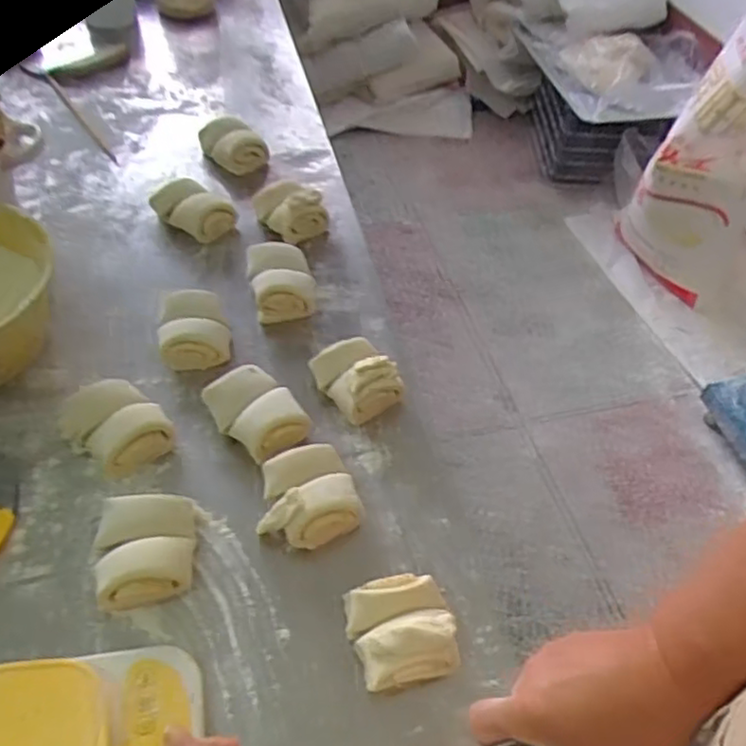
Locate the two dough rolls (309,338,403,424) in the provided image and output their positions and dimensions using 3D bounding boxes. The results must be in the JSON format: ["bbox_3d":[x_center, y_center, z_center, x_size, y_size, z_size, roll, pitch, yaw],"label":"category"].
[{"bbox_3d":[-0.015,0.003,0.643,0.066,0.045,0.078,-23,55,-23],"label":"two dough rolls"}]

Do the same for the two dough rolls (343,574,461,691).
[{"bbox_3d":[0.021,0.177,0.489,0.068,0.046,0.069,-12,52,-15],"label":"two dough rolls"}]

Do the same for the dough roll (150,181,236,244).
[{"bbox_3d":[-0.203,-0.184,0.783,0.096,0.034,0.051,28,53,17],"label":"dough roll"}]

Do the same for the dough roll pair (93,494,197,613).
[{"bbox_3d":[-0.169,0.133,0.525,0.068,0.036,0.077,-4,50,-9],"label":"dough roll pair"}]

